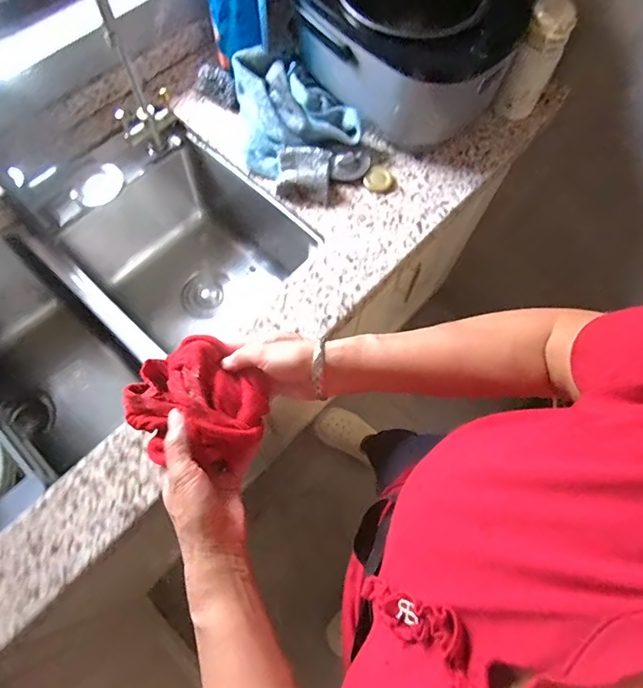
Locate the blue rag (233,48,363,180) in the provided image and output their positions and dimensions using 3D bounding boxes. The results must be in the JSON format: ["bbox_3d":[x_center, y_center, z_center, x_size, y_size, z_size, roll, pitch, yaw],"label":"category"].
[{"bbox_3d":[-0.053,-0.401,0.765,0.181,0.076,0.196,-18,70,-9],"label":"blue rag"}]

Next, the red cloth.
[{"bbox_3d":[-0.120,0.055,0.439,0.131,0.065,0.118,12,68,2],"label":"red cloth"}]

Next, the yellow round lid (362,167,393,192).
[{"bbox_3d":[0.098,-0.278,0.763,0.046,0.007,0.050,1,68,-2],"label":"yellow round lid"}]

